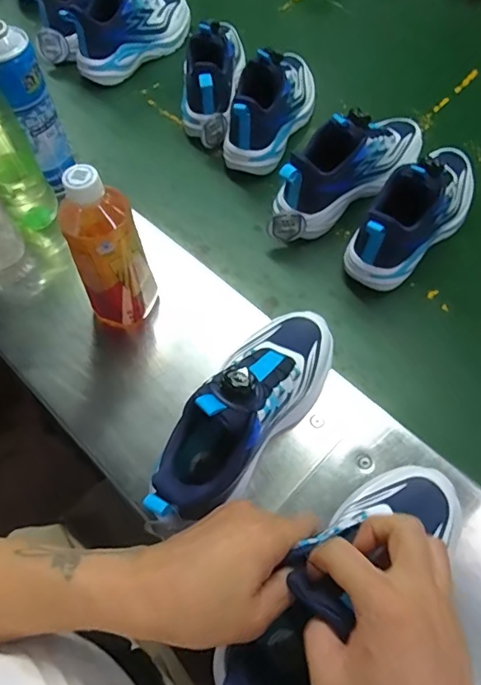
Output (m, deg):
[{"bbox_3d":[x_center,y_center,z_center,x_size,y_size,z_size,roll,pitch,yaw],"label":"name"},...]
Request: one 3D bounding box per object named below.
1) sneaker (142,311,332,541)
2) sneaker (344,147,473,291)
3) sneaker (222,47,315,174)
[{"bbox_3d":[0.014,0.050,0.438,0.074,0.125,0.218,29,68,19],"label":"sneaker"},{"bbox_3d":[0.219,-0.174,0.592,0.095,0.119,0.240,38,71,22],"label":"sneaker"},{"bbox_3d":[0.052,-0.348,0.696,0.077,0.135,0.228,21,65,15],"label":"sneaker"}]

